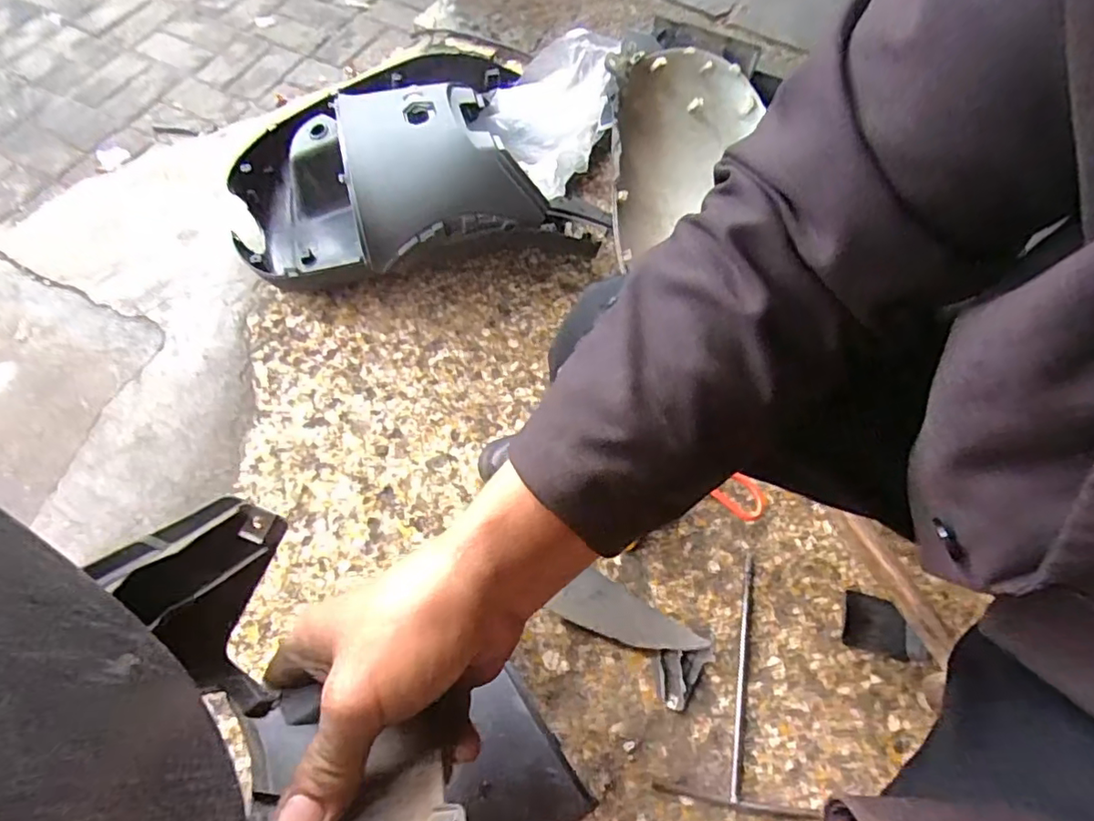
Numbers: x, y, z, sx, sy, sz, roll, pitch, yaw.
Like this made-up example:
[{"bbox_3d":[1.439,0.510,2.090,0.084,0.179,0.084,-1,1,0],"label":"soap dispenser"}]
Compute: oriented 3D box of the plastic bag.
[{"bbox_3d":[-0.018,-0.476,0.904,0.195,0.156,0.256,20,66,7],"label":"plastic bag"}]

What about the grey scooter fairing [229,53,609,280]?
[{"bbox_3d":[-0.226,-0.363,0.907,0.498,0.214,0.380,-21,66,-11],"label":"grey scooter fairing"}]

